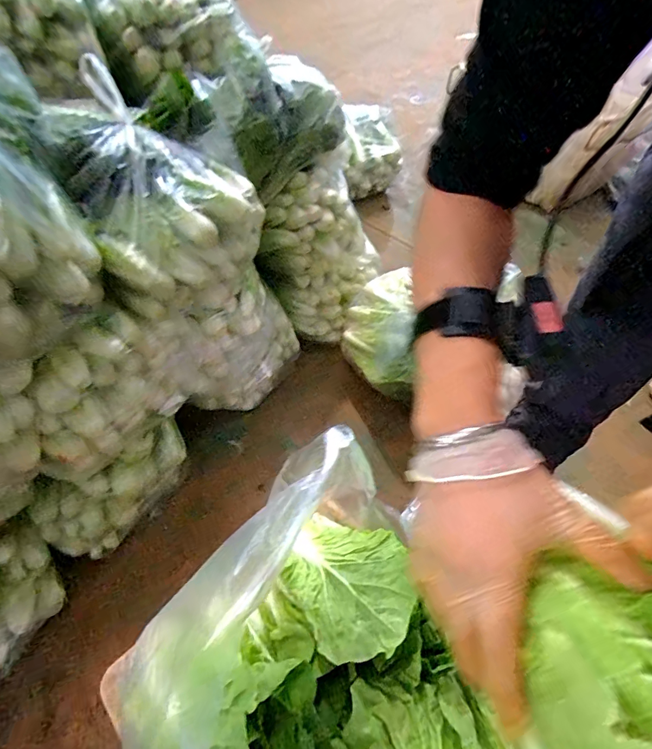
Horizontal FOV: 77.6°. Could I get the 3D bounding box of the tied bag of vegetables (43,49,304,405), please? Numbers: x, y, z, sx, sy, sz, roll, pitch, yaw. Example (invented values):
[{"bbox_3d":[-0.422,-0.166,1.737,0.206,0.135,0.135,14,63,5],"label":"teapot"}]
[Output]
[{"bbox_3d":[-0.262,-0.202,0.817,0.328,0.547,0.359,-30,59,-24],"label":"tied bag of vegetables"}]

